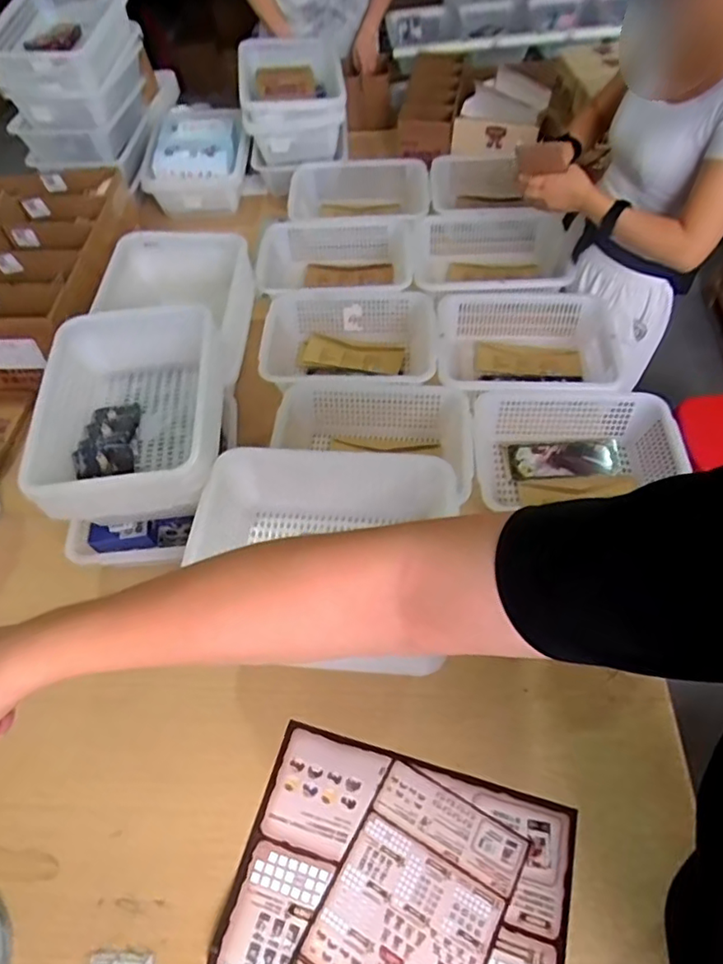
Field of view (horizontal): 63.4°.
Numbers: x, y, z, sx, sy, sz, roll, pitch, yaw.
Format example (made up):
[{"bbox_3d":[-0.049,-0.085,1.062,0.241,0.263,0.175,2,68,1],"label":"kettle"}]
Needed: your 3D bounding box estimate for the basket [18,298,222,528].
[{"bbox_3d":[-0.370,-0.111,0.944,0.290,0.094,0.365,-6,56,0],"label":"basket"}]

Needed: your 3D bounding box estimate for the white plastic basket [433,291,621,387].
[{"bbox_3d":[0.334,-0.247,1.210,0.349,0.161,0.274,2,57,5],"label":"white plastic basket"}]

